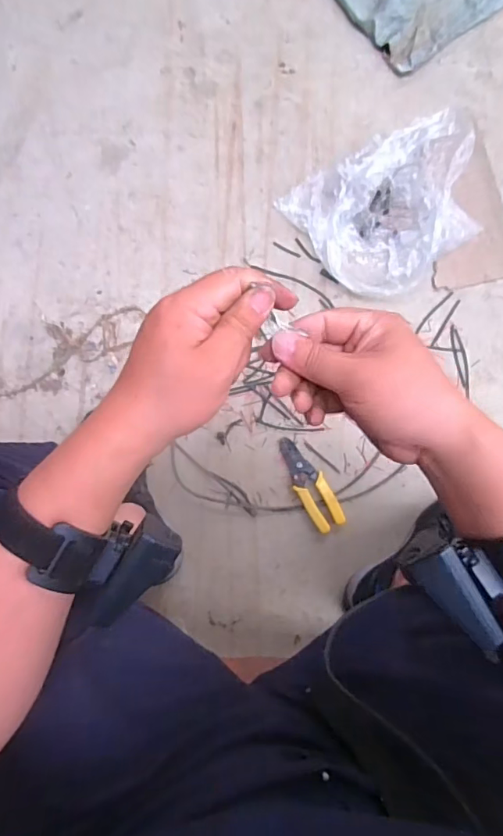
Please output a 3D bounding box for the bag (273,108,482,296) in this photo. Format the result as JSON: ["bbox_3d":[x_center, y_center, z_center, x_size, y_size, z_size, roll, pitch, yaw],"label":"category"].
[{"bbox_3d":[0.235,-0.343,0.783,0.283,0.116,0.245,-30,87,-5],"label":"bag"}]

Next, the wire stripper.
[{"bbox_3d":[0.094,0.107,0.786,0.051,0.017,0.162,-30,87,-5],"label":"wire stripper"}]

